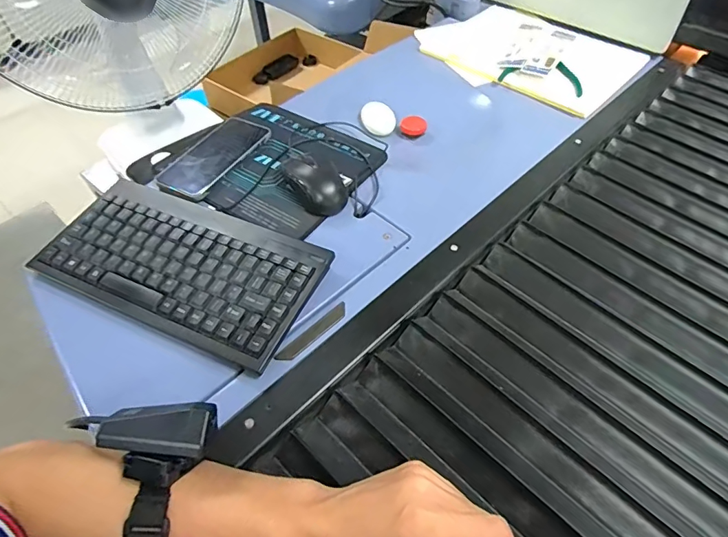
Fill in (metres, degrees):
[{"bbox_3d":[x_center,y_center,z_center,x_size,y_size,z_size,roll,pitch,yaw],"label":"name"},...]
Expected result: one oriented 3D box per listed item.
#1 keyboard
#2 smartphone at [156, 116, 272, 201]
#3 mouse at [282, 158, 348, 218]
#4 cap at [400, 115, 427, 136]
[{"bbox_3d":[-0.194,-0.005,0.475,0.291,0.029,0.145,20,55,16],"label":"keyboard"},{"bbox_3d":[-0.200,-0.153,0.600,0.077,0.012,0.161,23,56,18],"label":"smartphone"},{"bbox_3d":[-0.058,-0.109,0.547,0.058,0.033,0.101,-25,56,-18],"label":"mouse"},{"bbox_3d":[0.077,-0.222,0.692,0.040,0.015,0.040,-1,52,1],"label":"cap"}]

